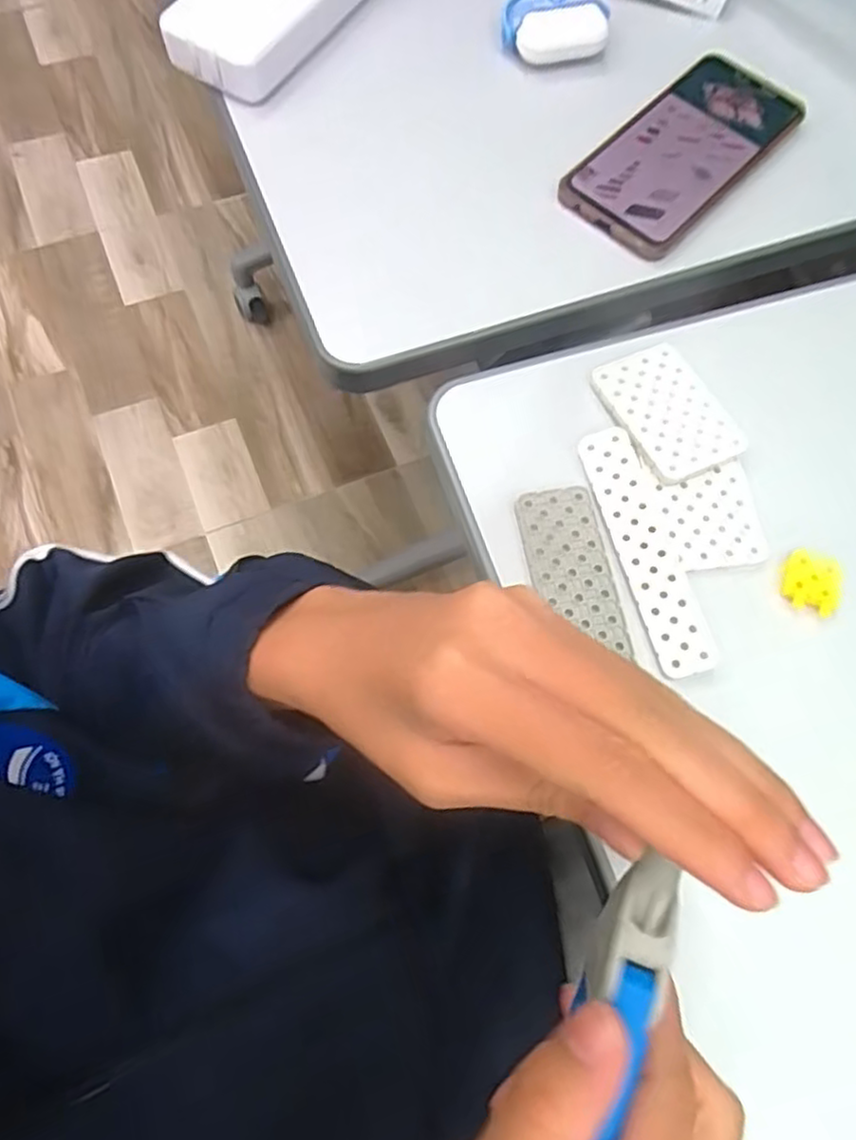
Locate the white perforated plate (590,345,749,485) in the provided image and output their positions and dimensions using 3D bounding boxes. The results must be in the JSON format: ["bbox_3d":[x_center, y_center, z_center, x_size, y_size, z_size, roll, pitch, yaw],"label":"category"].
[{"bbox_3d":[0.122,-0.081,0.350,0.051,0.007,0.074,-22,72,-11],"label":"white perforated plate"}]

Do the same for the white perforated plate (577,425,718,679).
[{"bbox_3d":[0.103,-0.011,0.327,0.027,0.005,0.123,-13,71,-8],"label":"white perforated plate"}]

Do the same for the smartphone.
[{"bbox_3d":[0.152,-0.250,0.409,0.072,0.009,0.155,42,73,12],"label":"smartphone"}]

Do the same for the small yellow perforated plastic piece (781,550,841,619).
[{"bbox_3d":[0.181,0.006,0.326,0.026,0.004,0.029,19,70,4],"label":"small yellow perforated plastic piece"}]

